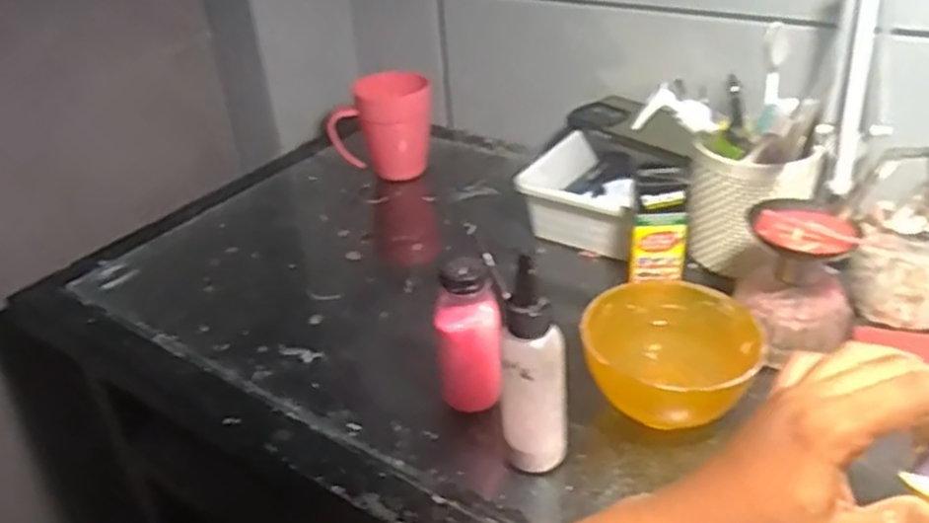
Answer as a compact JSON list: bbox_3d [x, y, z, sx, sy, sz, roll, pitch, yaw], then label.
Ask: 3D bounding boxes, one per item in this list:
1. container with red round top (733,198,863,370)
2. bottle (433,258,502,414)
[{"bbox_3d":[0.230,0.011,0.525,0.076,0.088,0.065,13,37,26],"label":"container with red round top"},{"bbox_3d":[0.003,0.053,0.502,0.041,0.118,0.037,-5,33,-1],"label":"bottle"}]

